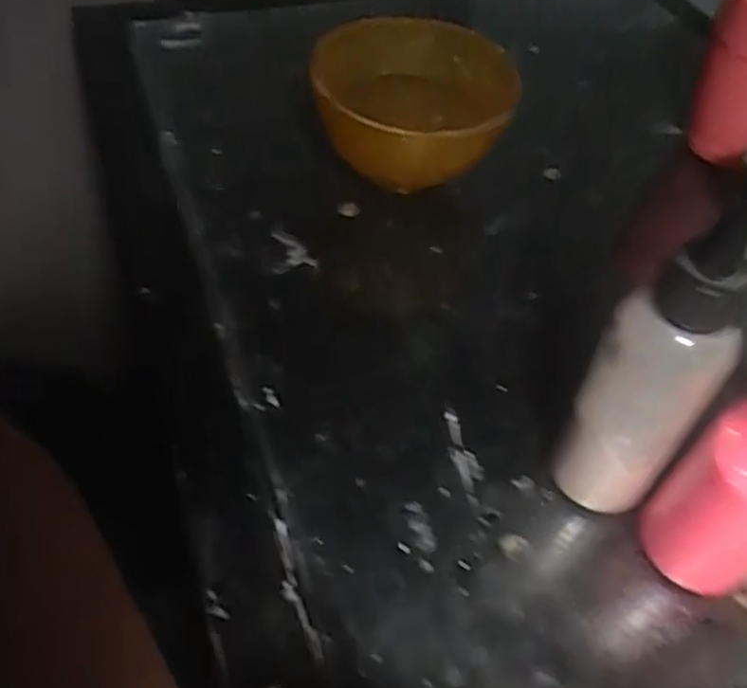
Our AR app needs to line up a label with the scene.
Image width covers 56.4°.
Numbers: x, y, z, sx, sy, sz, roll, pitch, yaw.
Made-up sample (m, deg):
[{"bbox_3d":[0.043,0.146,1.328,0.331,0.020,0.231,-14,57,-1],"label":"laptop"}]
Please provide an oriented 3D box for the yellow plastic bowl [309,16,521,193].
[{"bbox_3d":[0.027,-0.124,0.389,0.119,0.072,0.092,-7,51,-9],"label":"yellow plastic bowl"}]

